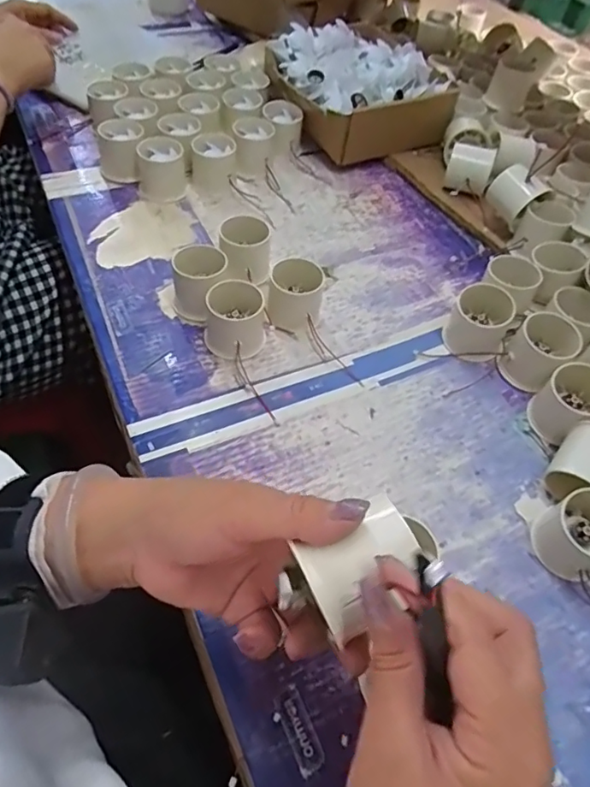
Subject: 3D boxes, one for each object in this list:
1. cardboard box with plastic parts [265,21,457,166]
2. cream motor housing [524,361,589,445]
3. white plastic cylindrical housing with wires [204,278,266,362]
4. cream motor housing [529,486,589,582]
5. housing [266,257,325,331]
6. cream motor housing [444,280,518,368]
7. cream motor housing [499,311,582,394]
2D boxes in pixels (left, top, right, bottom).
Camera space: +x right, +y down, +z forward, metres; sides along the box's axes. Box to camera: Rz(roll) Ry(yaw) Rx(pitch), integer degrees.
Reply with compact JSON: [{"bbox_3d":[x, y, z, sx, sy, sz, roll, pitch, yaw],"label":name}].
[{"bbox_3d":[0.074,-0.404,0.729,0.205,0.094,0.209,-23,60,-21],"label":"cardboard box with plastic parts"},{"bbox_3d":[0.233,0.010,0.459,0.060,0.048,0.050,-32,63,-25],"label":"cream motor housing"},{"bbox_3d":[-0.055,-0.067,0.495,0.054,0.049,0.054,-5,55,-9],"label":"white plastic cylindrical housing with wires"},{"bbox_3d":[0.212,0.102,0.396,0.058,0.048,0.051,-19,59,-19],"label":"cream motor housing"},{"bbox_3d":[0.001,-0.095,0.521,0.051,0.052,0.056,3,54,-4],"label":"housing"},{"bbox_3d":[0.171,-0.064,0.504,0.051,0.053,0.057,20,55,8],"label":"cream motor housing"},{"bbox_3d":[0.220,-0.037,0.486,0.050,0.056,0.052,3,54,-4],"label":"cream motor housing"}]

